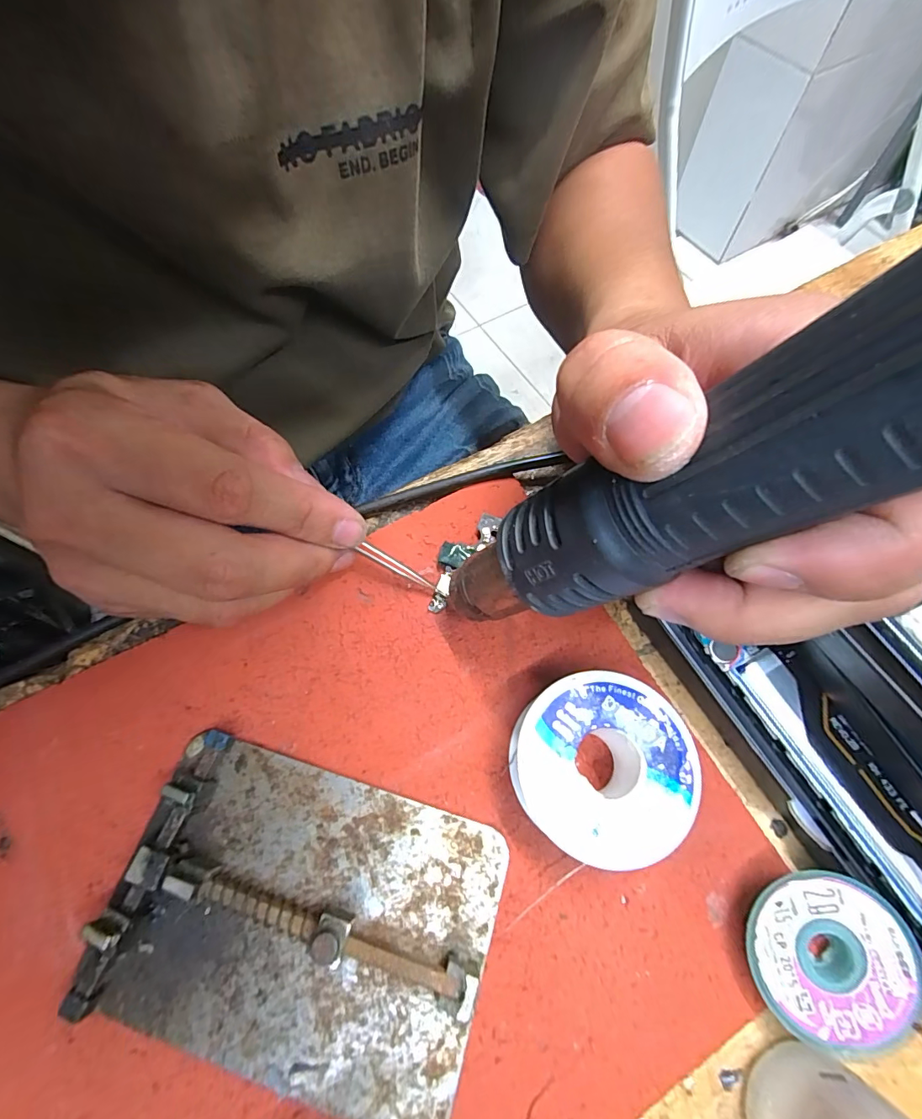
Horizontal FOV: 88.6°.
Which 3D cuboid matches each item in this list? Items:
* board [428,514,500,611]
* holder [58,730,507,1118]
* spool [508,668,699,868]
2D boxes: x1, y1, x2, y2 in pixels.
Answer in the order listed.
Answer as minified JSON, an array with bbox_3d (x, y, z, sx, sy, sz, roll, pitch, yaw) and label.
[{"bbox_3d":[-0.002,0.000,0.199,0.016,0.004,0.047,34,78,13],"label":"board"},{"bbox_3d":[-0.049,0.110,0.144,0.111,0.018,0.079,17,68,7],"label":"holder"},{"bbox_3d":[0.045,0.067,0.157,0.052,0.030,0.053,0,67,0],"label":"spool"}]

